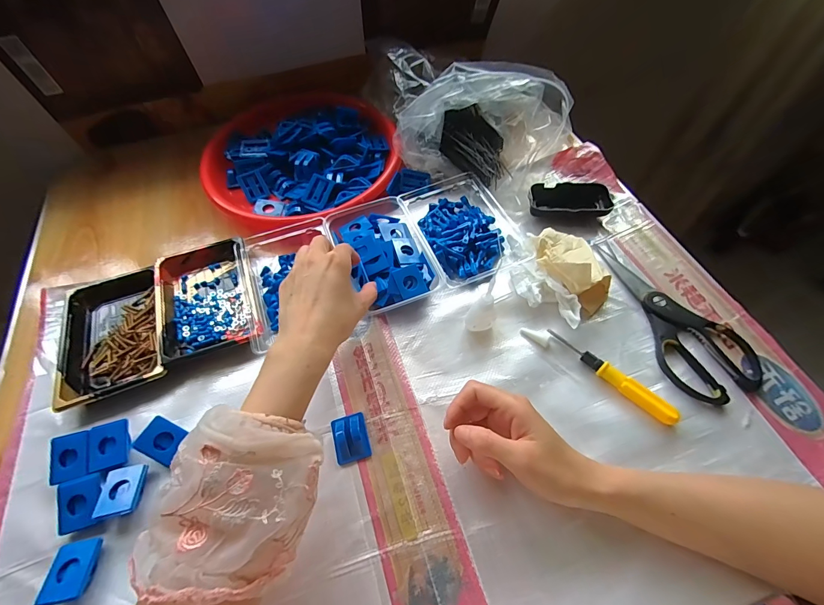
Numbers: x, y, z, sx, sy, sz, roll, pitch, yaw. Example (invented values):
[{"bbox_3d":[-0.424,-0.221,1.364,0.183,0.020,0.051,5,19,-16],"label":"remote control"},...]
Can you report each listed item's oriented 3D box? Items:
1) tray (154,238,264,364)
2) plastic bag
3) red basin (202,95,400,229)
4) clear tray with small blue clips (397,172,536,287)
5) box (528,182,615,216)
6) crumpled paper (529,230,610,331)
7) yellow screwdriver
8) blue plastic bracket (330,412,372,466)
[{"bbox_3d":[-0.252,-0.010,0.448,0.108,0.031,0.167,-20,60,-10],"label":"tray"},{"bbox_3d":[0.089,-0.265,0.531,0.263,0.096,0.148,18,61,13],"label":"plastic bag"},{"bbox_3d":[-0.162,-0.223,0.565,0.282,0.064,0.282,-1,58,1],"label":"red basin"},{"bbox_3d":[0.070,-0.110,0.496,0.137,0.035,0.183,-21,60,-11],"label":"clear tray with small blue clips"},{"bbox_3d":[0.218,-0.140,0.505,0.108,0.022,0.052,5,59,5],"label":"box"},{"bbox_3d":[0.194,-0.040,0.434,0.083,0.048,0.138,-10,59,-4],"label":"crumpled paper"},{"bbox_3d":[0.207,0.074,0.383,0.141,0.019,0.015,40,67,23],"label":"yellow screwdriver"},{"bbox_3d":[-0.062,0.134,0.364,0.035,0.013,0.045,-15,59,-7],"label":"blue plastic bracket"}]

